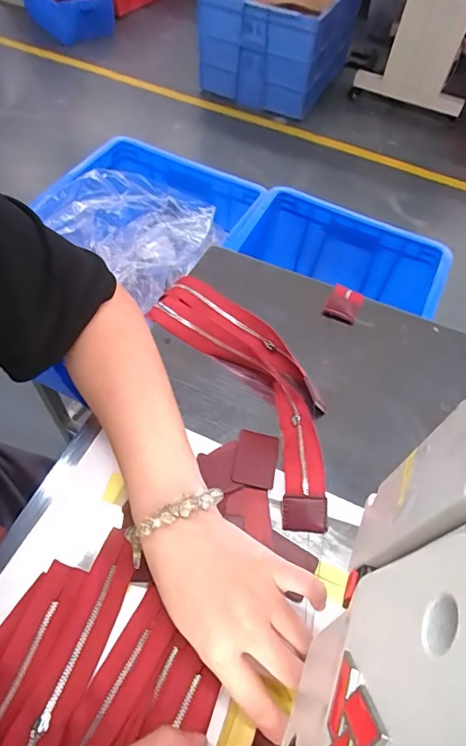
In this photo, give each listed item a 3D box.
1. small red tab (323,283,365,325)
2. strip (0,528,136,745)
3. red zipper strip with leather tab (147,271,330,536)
[{"bbox_3d":[0.121,-0.074,0.487,0.033,0.008,0.044,24,58,11],"label":"small red tab"},{"bbox_3d":[-0.111,0.198,0.288,0.032,0.015,0.184,19,57,7],"label":"strip"},{"bbox_3d":[0.017,0.003,0.417,0.090,0.021,0.276,-26,63,-20],"label":"red zipper strip with leather tab"}]

